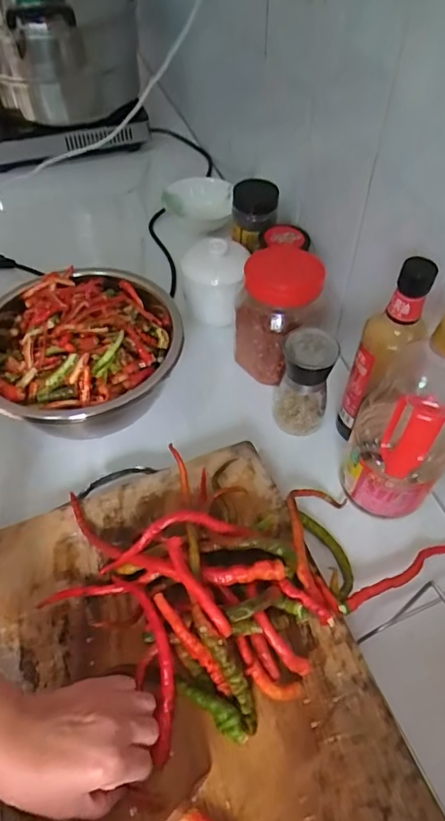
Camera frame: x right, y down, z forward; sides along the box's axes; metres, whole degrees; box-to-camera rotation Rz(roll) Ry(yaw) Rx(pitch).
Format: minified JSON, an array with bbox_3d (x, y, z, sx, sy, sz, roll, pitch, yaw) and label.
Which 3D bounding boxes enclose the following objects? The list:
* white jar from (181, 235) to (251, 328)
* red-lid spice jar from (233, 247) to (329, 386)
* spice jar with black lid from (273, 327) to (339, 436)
[{"bbox_3d":[-0.012,-0.182,0.719,0.083,0.112,0.086,0,53,0],"label":"white jar"},{"bbox_3d":[0.072,-0.122,0.656,0.092,0.151,0.099,0,53,0],"label":"red-lid spice jar"},{"bbox_3d":[0.097,-0.030,0.610,0.061,0.135,0.051,10,54,7],"label":"spice jar with black lid"}]

